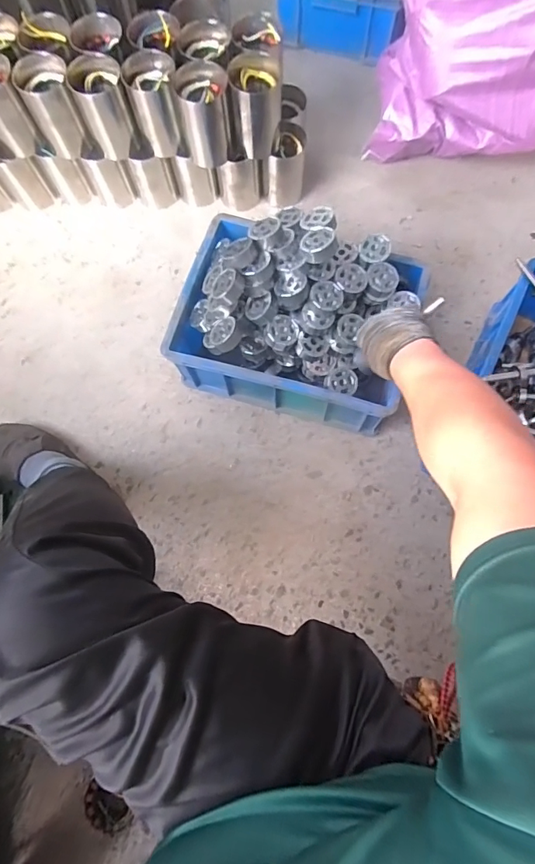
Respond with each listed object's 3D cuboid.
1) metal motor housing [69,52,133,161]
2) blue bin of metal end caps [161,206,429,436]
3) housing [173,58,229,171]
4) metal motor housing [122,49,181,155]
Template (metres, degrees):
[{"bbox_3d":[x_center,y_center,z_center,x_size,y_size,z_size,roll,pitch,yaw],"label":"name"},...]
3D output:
[{"bbox_3d":[-0.297,-0.598,0.834,0.090,0.135,0.078,-16,76,-2],"label":"metal motor housing"},{"bbox_3d":[0.049,-0.201,0.773,0.393,0.251,0.283,15,78,5],"label":"blue bin of metal end caps"},{"bbox_3d":[-0.114,-0.577,0.825,0.089,0.145,0.075,-11,76,-1],"label":"housing"},{"bbox_3d":[-0.200,-0.596,0.818,0.086,0.134,0.099,-13,76,-2],"label":"metal motor housing"}]

